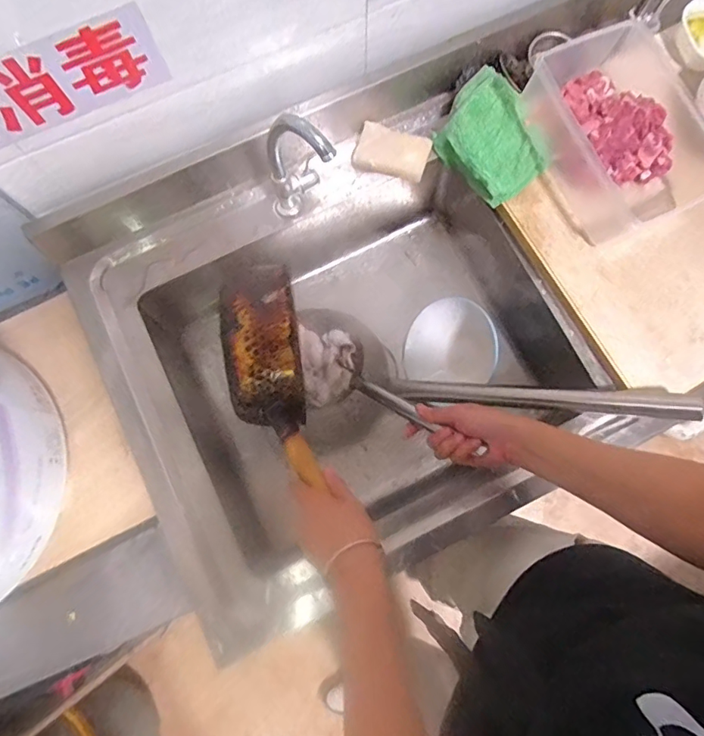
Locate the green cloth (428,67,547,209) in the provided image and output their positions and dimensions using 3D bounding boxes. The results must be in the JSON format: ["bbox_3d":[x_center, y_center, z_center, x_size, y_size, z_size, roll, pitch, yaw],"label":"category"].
[{"bbox_3d":[0.197,-0.324,0.688,0.131,0.040,0.182,-33,80,-6],"label":"green cloth"}]

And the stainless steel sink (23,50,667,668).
[{"bbox_3d":[-0.013,-0.038,0.753,0.599,0.231,0.591,-25,79,-4],"label":"stainless steel sink"}]

